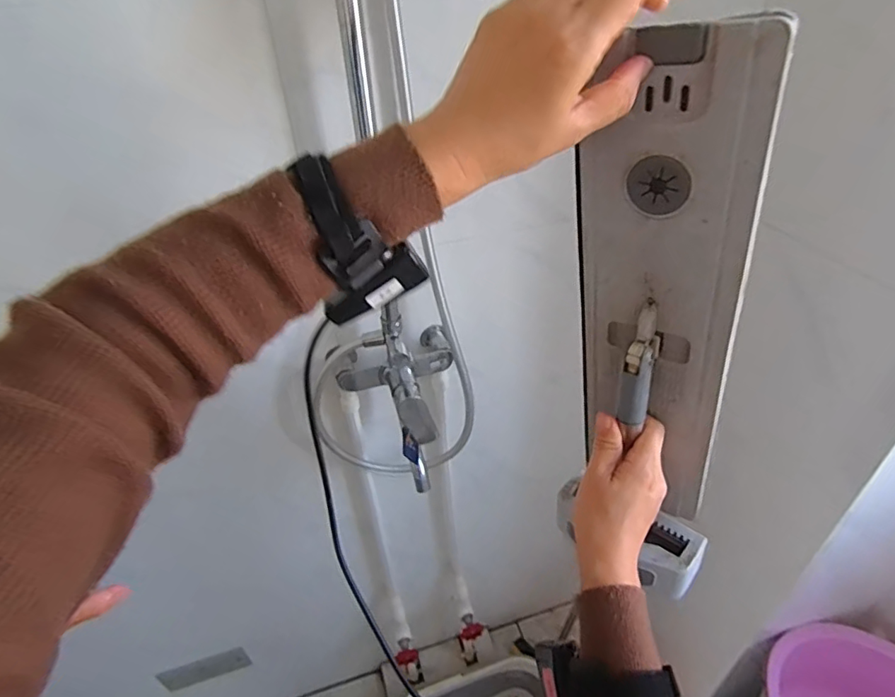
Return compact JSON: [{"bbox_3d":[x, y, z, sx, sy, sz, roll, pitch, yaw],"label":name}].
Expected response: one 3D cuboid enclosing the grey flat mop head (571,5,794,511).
[{"bbox_3d":[0.156,-0.008,0.415,0.120,0.421,0.035,16,46,31],"label":"grey flat mop head"}]

